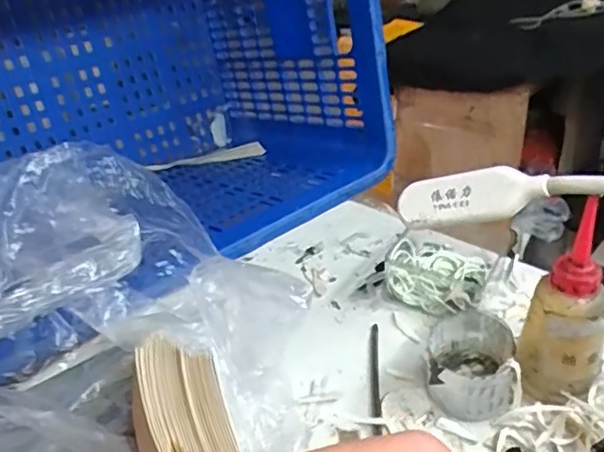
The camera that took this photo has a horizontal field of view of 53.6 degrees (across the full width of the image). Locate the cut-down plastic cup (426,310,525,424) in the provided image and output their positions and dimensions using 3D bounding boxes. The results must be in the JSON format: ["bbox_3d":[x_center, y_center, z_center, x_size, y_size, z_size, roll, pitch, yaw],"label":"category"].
[{"bbox_3d":[0.136,0.112,0.482,0.066,0.056,0.069,-3,32,2],"label":"cut-down plastic cup"}]

